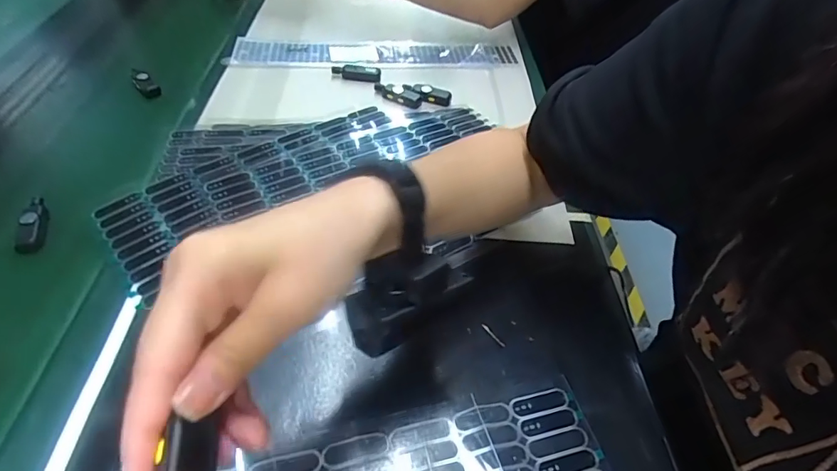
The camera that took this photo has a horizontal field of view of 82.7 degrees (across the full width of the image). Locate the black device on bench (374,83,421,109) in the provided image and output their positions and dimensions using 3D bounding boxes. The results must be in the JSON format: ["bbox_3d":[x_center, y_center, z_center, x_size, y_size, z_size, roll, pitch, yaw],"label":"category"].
[{"bbox_3d":[-0.023,-0.161,0.538,0.055,0.008,0.028,19,49,11],"label":"black device on bench"}]

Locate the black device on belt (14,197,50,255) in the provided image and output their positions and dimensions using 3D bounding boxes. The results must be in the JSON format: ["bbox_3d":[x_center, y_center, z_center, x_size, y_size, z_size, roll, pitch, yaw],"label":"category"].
[{"bbox_3d":[-0.315,-0.009,0.391,0.021,0.013,0.050,-11,50,-15],"label":"black device on belt"}]

